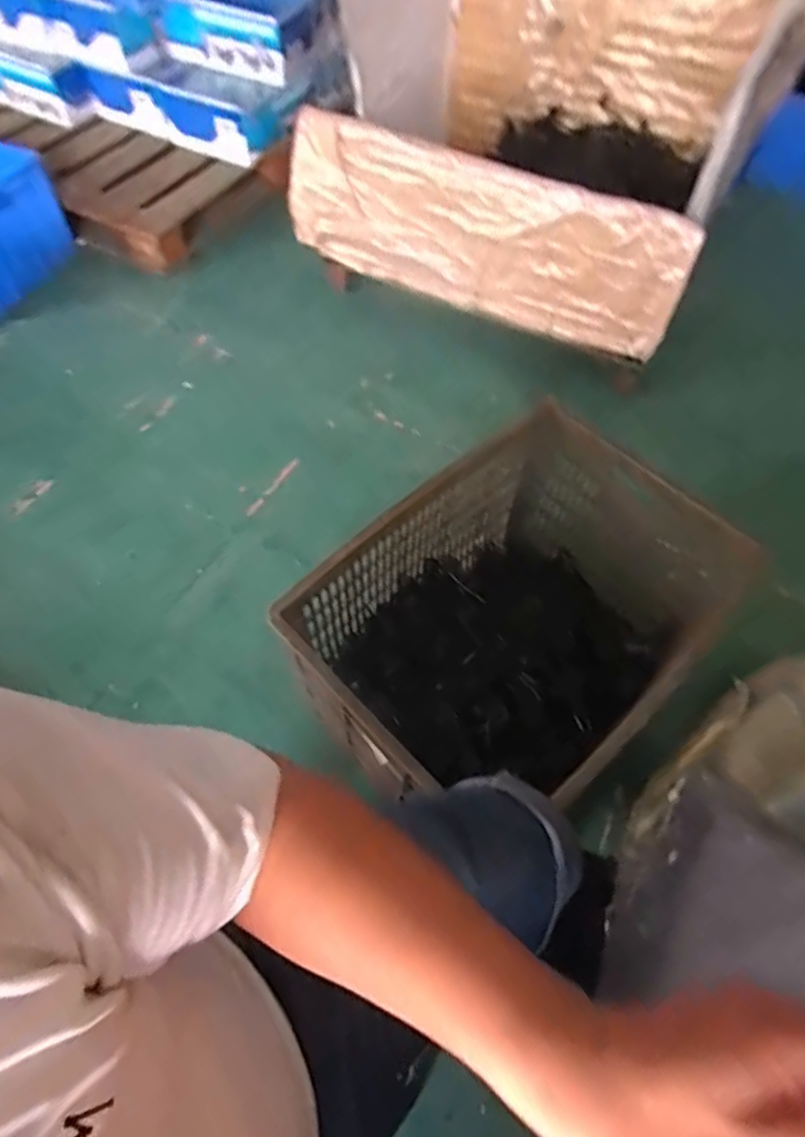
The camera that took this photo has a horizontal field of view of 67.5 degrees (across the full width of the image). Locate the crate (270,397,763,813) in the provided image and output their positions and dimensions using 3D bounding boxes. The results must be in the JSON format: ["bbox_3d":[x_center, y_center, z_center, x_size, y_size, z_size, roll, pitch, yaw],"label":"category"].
[{"bbox_3d":[0.222,0.073,1.094,0.502,0.364,0.757,38,65,19],"label":"crate"}]

